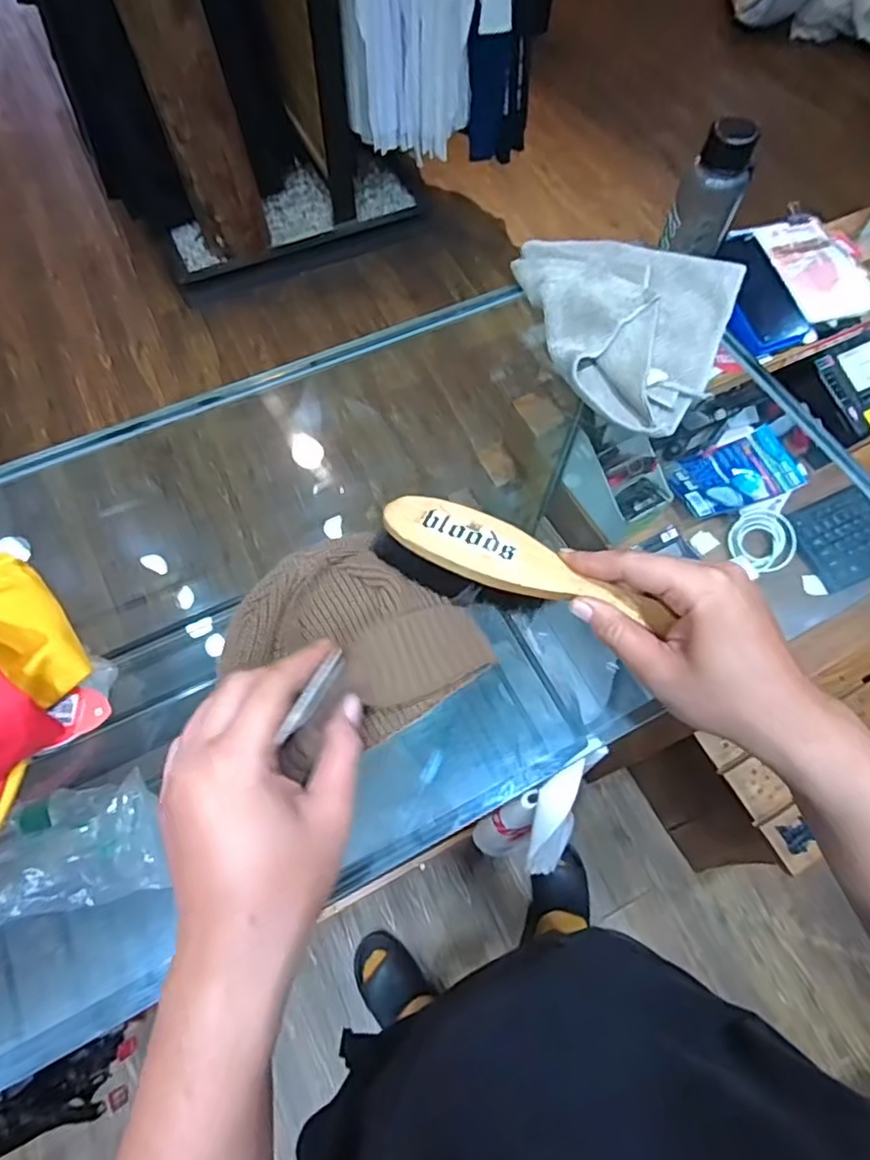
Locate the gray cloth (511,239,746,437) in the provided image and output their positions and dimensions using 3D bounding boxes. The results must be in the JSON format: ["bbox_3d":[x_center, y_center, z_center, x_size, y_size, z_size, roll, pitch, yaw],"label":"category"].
[{"bbox_3d":[0.158,-0.239,0.536,0.198,0.031,0.196,30,68,12],"label":"gray cloth"}]

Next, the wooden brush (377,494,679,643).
[{"bbox_3d":[0.056,-0.006,0.415,0.197,0.035,0.054,18,66,10],"label":"wooden brush"}]

